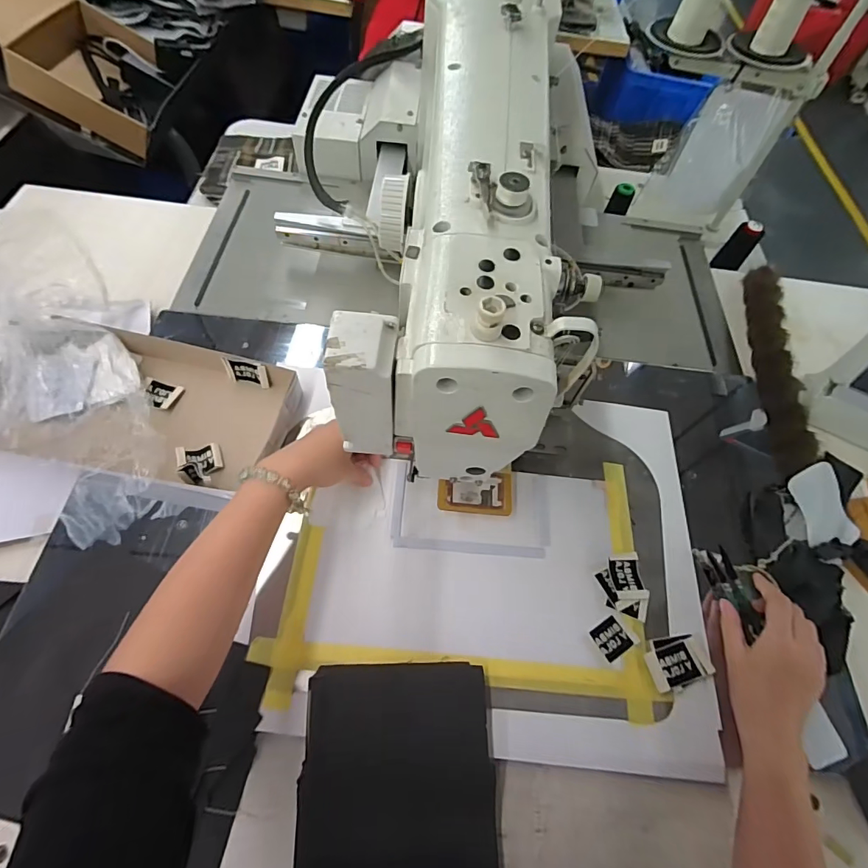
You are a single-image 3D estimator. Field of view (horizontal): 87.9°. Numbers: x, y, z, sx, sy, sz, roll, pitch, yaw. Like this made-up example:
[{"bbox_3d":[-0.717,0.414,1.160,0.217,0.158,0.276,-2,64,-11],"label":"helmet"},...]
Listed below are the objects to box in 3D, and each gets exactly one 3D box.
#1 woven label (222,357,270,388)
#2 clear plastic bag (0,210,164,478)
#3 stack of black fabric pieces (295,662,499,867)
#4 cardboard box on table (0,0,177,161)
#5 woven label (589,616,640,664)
[{"bbox_3d":[-0.227,-0.074,0.543,0.053,0.036,0.014,14,61,1],"label":"woven label"},{"bbox_3d":[-0.406,-0.060,0.476,0.150,0.126,0.280,-23,67,-18],"label":"clear plastic bag"},{"bbox_3d":[-0.030,0.288,0.382,0.157,0.017,0.162,0,63,-3],"label":"stack of black fabric pieces"},{"bbox_3d":[-0.890,-0.932,0.990,0.596,0.115,0.388,29,55,-32],"label":"cardboard box on table"},{"bbox_3d":[0.179,0.203,0.449,0.040,0.004,0.034,-24,68,-15],"label":"woven label"}]

